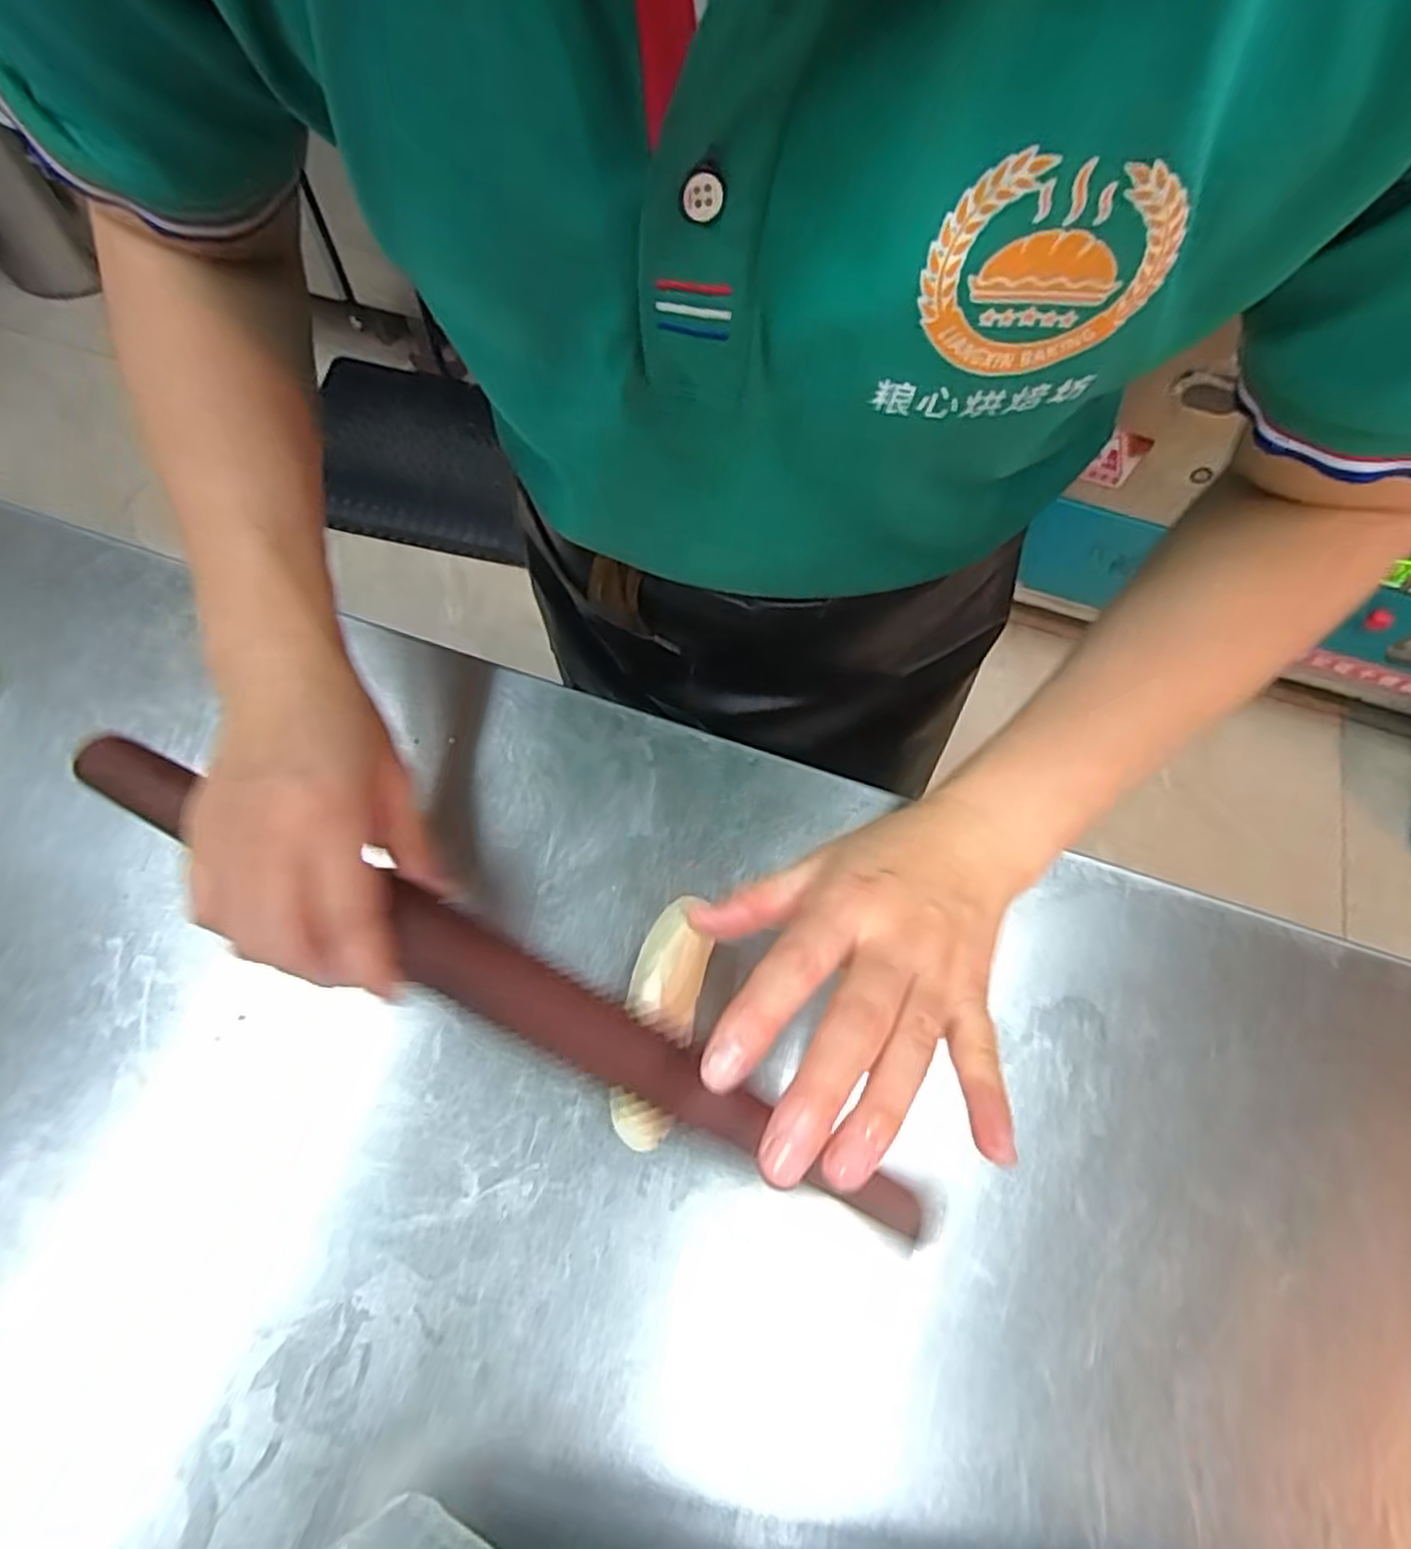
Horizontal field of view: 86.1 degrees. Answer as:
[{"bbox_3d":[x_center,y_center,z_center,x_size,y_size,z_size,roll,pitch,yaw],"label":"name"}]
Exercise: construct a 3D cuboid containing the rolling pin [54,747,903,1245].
[{"bbox_3d":[-0.104,0.065,0.290,0.382,0.021,0.028,24,68,15],"label":"rolling pin"}]

